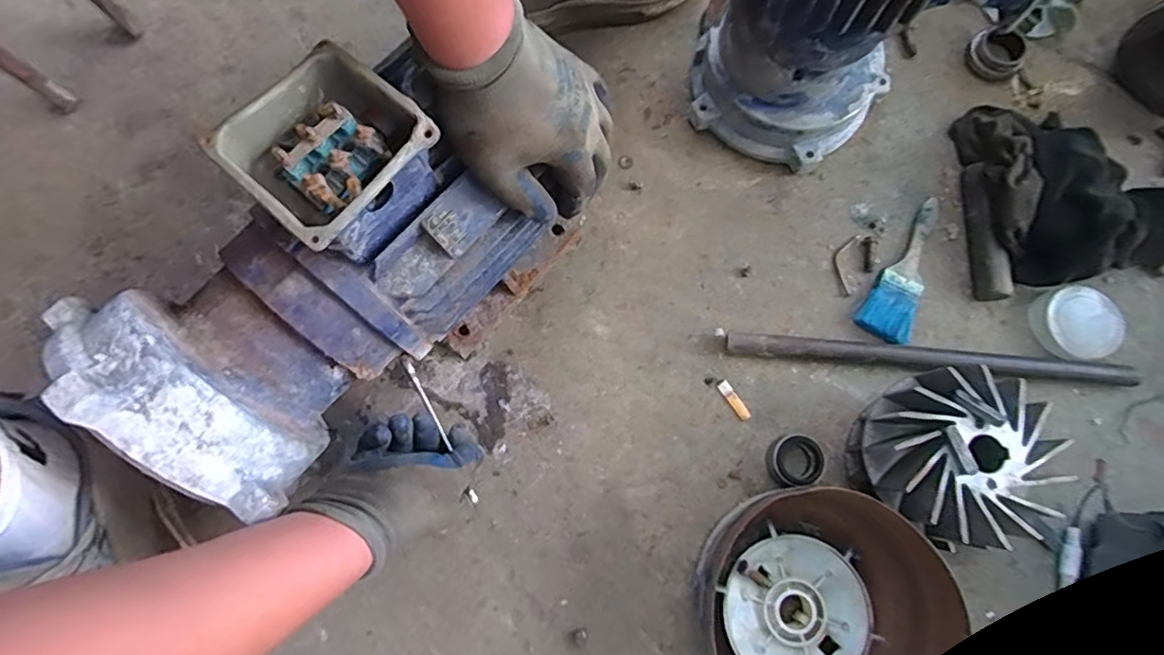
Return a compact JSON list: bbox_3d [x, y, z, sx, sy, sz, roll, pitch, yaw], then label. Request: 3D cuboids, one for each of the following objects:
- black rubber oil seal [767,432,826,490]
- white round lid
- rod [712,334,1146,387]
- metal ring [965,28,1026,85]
[{"bbox_3d":[0.197,0.120,0.525,0.046,0.026,0.046,0,77,0],"label":"black rubber oil seal"},{"bbox_3d":[0.479,-0.004,0.560,0.078,0.025,0.068,-7,77,-2],"label":"white round lid"},{"bbox_3d":[0.326,0.030,0.553,0.375,0.019,0.020,5,77,1],"label":"rod"},{"bbox_3d":[0.443,-0.292,0.621,0.052,0.022,0.056,0,77,0],"label":"metal ring"}]

